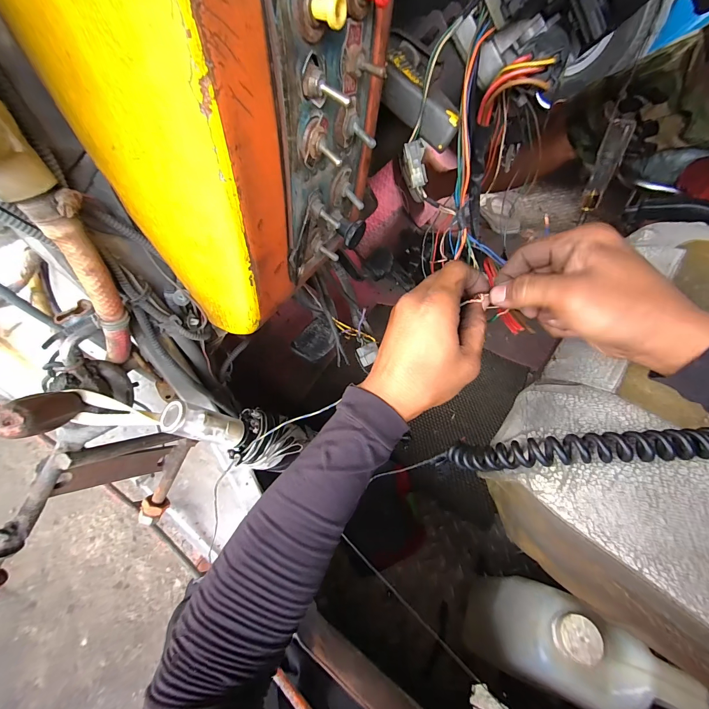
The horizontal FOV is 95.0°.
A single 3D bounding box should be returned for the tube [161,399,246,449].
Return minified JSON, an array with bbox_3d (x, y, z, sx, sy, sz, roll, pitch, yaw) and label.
[{"bbox_3d":[-0.150,0.074,0.331,0.032,0.083,0.028,-31,48,21],"label":"tube"}]

